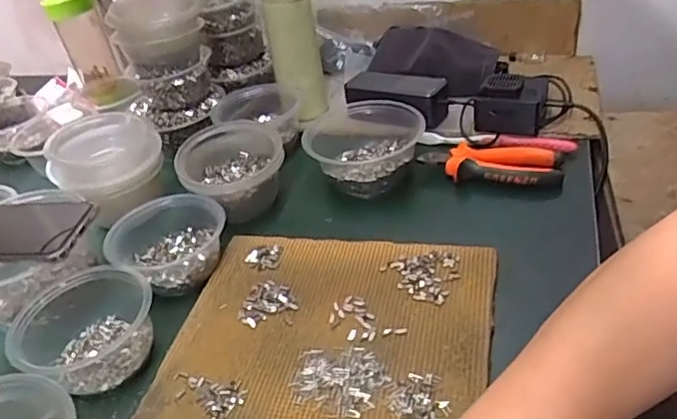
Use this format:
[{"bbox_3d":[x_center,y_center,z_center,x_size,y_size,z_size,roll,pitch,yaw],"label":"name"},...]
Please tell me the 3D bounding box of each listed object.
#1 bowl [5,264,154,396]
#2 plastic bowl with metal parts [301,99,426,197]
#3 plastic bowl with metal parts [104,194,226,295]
[{"bbox_3d":[-0.217,0.096,0.495,0.110,0.058,0.104,-5,37,4],"label":"bowl"},{"bbox_3d":[0.032,-0.078,0.688,0.138,0.068,0.152,-4,37,5],"label":"plastic bowl with metal parts"},{"bbox_3d":[-0.171,0.033,0.578,0.117,0.049,0.102,-22,39,-18],"label":"plastic bowl with metal parts"}]

